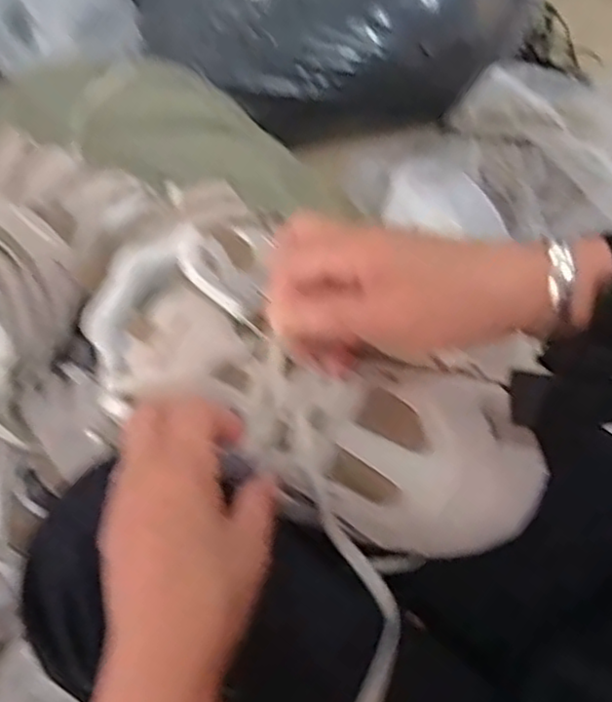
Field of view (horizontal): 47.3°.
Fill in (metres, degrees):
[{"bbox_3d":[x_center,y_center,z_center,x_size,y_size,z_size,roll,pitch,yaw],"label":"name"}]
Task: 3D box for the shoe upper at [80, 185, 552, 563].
[{"bbox_3d":[0.005,0.021,0.386,0.254,0.061,0.133,33,68,7],"label":"shoe upper"}]

